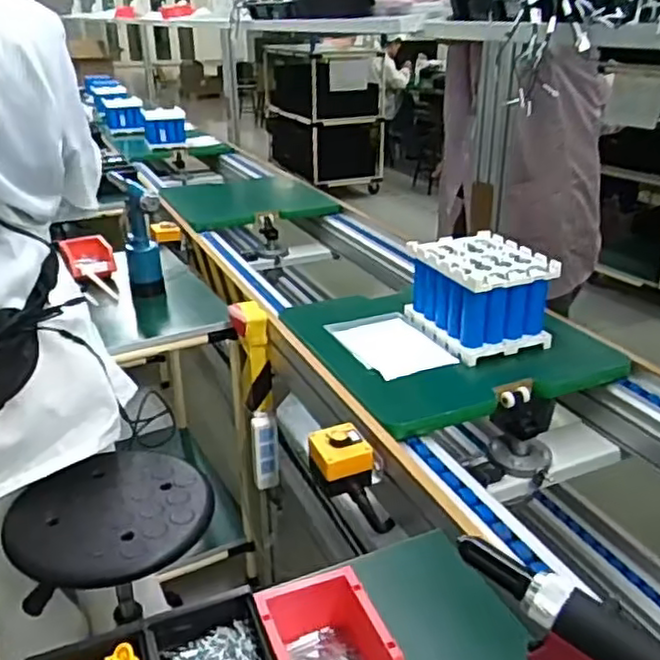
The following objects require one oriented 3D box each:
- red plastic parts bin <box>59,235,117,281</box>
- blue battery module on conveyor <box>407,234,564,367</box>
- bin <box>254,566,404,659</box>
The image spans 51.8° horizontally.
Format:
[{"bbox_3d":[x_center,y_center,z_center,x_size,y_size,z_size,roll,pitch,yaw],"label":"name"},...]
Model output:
[{"bbox_3d":[-0.598,-0.182,1.688,0.119,0.068,0.106,-12,28,-22],"label":"red plastic parts bin"},{"bbox_3d":[0.277,-0.068,1.272,0.180,0.152,0.235,-12,28,-22],"label":"blue battery module on conveyor"},{"bbox_3d":[-0.001,0.316,0.651,0.105,0.073,0.170,-10,27,-20],"label":"bin"}]

